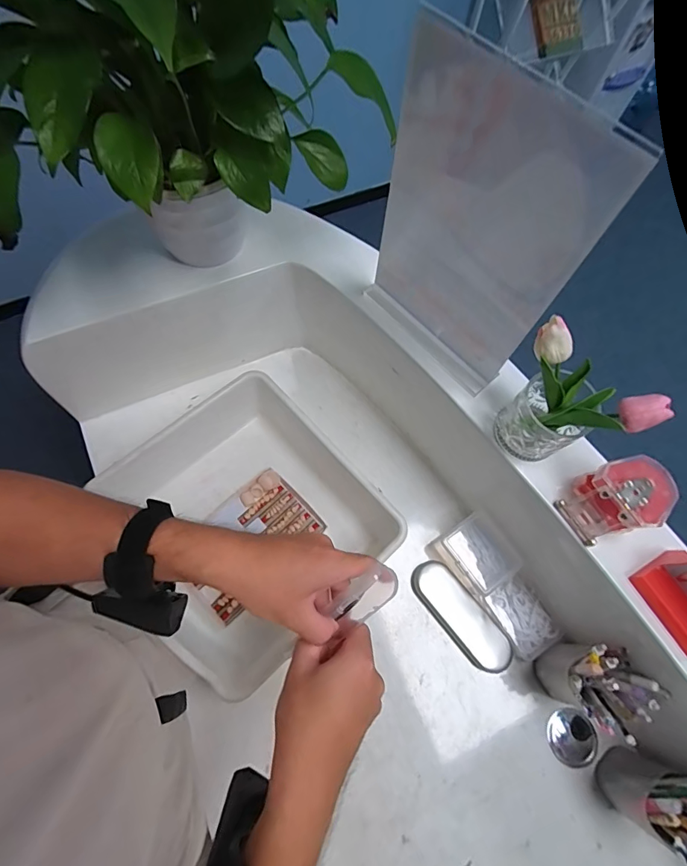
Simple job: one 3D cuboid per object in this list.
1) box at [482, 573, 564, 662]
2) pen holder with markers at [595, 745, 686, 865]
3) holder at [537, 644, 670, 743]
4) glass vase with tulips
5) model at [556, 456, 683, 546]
[{"bbox_3d":[0.262,0.269,0.619,0.074,0.022,0.100,-28,72,-13],"label":"box"},{"bbox_3d":[0.376,0.429,0.491,0.077,0.159,0.078,-28,74,-11],"label":"pen holder with markers"},{"bbox_3d":[0.308,0.314,0.538,0.076,0.151,0.078,-27,74,-11],"label":"holder"},{"bbox_3d":[0.230,-0.024,0.460,0.078,0.137,0.133,-38,76,-13],"label":"glass vase with tulips"},{"bbox_3d":[0.299,0.073,0.464,0.089,0.066,0.072,-24,74,-10],"label":"model"}]

